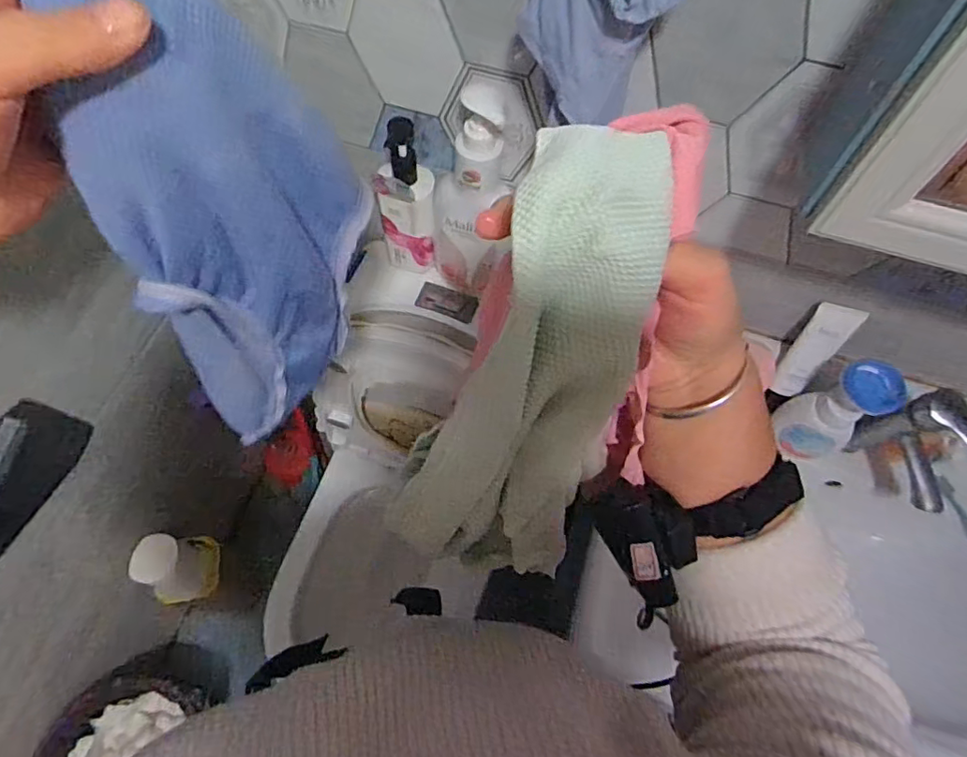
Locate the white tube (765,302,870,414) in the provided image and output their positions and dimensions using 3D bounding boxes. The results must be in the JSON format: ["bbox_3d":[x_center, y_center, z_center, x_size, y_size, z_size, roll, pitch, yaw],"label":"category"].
[{"bbox_3d":[0.411,-0.026,0.717,0.044,0.168,0.028,26,40,10],"label":"white tube"}]

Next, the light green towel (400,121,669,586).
[{"bbox_3d":[0.021,0.012,0.251,0.078,0.225,0.046,21,35,8],"label":"light green towel"}]

